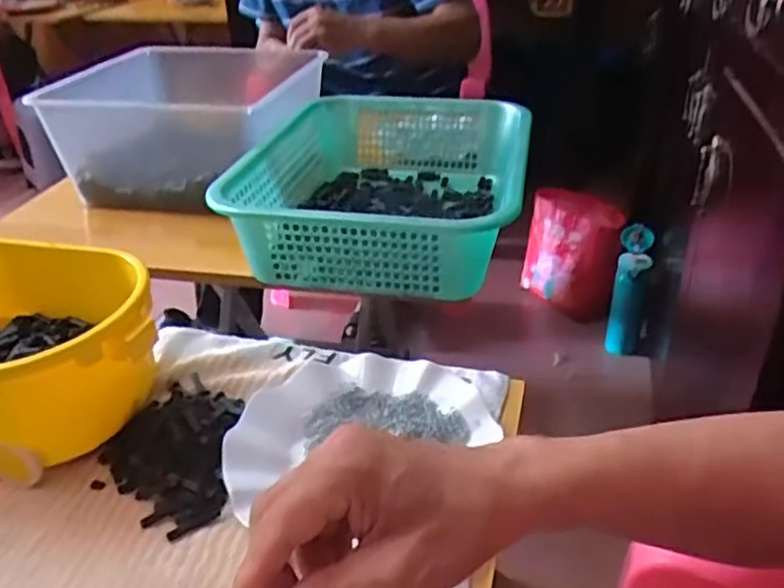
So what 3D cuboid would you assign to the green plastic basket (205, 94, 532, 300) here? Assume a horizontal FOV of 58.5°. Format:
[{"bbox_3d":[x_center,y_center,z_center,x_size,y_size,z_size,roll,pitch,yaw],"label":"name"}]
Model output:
[{"bbox_3d":[-0.009,-0.125,0.804,0.309,0.102,0.378,4,31,11],"label":"green plastic basket"}]

